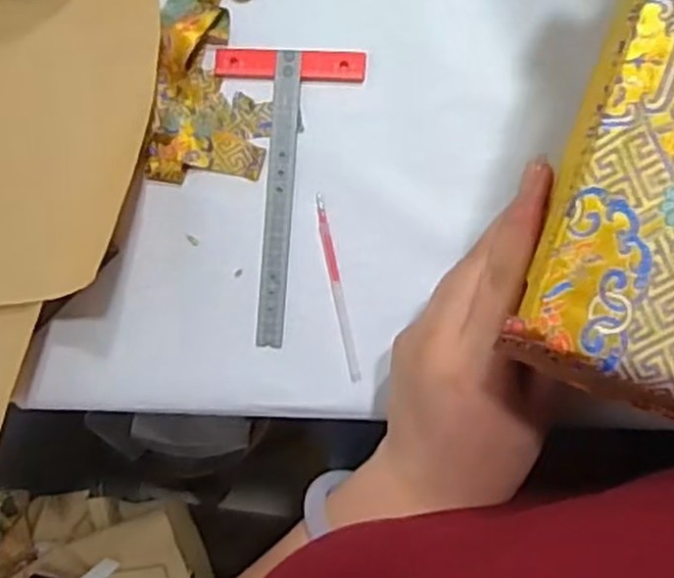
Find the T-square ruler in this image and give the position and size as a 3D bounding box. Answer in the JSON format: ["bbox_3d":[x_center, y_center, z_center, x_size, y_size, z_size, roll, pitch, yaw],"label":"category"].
[{"bbox_3d":[-0.032,-0.052,0.444,0.083,0.004,0.168,4,92,9],"label":"T-square ruler"}]

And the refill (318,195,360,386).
[{"bbox_3d":[0.000,0.000,0.442,0.007,0.004,0.107,-12,89,9],"label":"refill"}]

